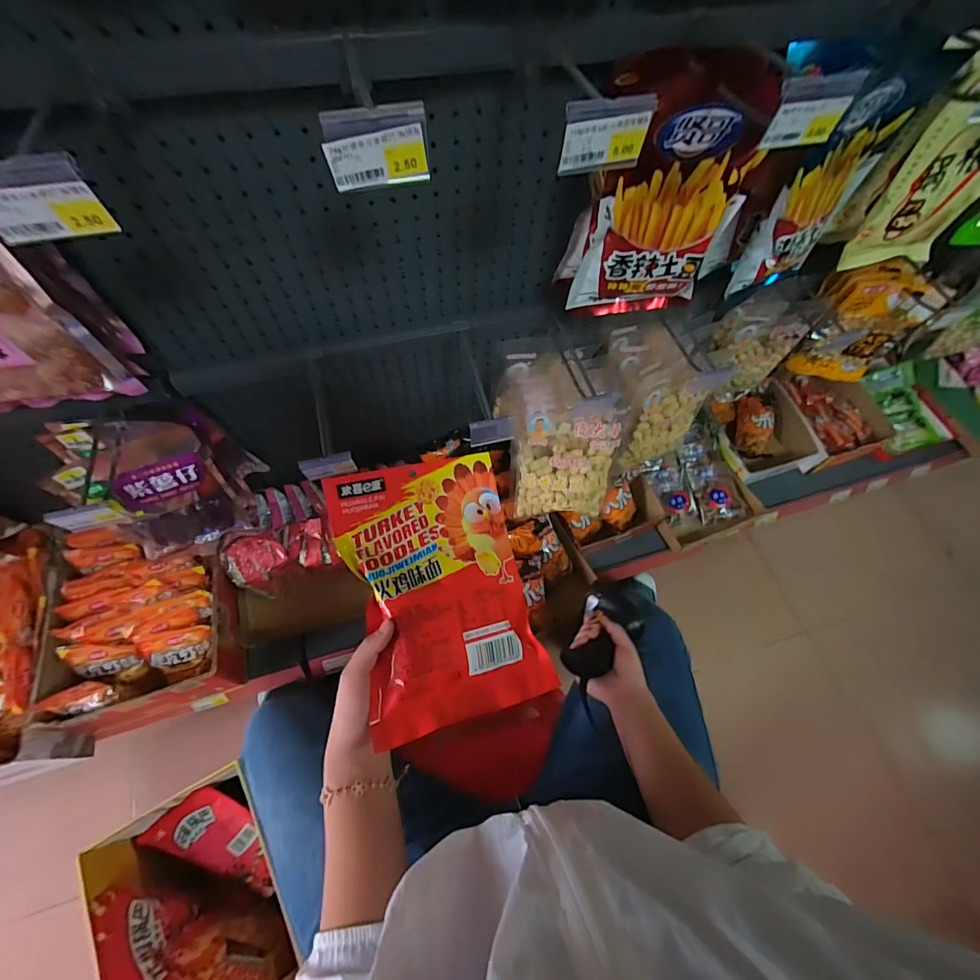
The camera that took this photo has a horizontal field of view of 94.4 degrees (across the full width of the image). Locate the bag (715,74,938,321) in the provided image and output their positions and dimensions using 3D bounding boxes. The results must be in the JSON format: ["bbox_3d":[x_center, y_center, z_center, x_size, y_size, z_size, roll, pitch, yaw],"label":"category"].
[{"bbox_3d":[0.417,-0.361,0.578,0.166,0.252,0.045,-21,67,-13],"label":"bag"}]

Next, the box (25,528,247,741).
[{"bbox_3d":[-0.596,0.233,0.805,0.266,0.149,0.318,-12,65,-9],"label":"box"}]

